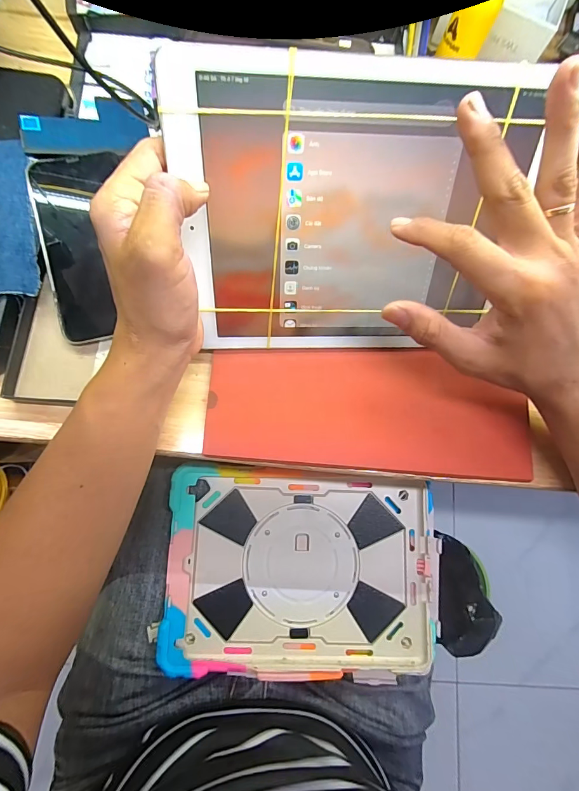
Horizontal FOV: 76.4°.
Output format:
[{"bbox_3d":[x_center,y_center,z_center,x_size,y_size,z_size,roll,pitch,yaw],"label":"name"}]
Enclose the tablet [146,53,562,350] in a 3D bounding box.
[{"bbox_3d":[0.036,-0.106,0.237,0.203,0.006,0.167,-2,125,-4],"label":"tablet"}]

